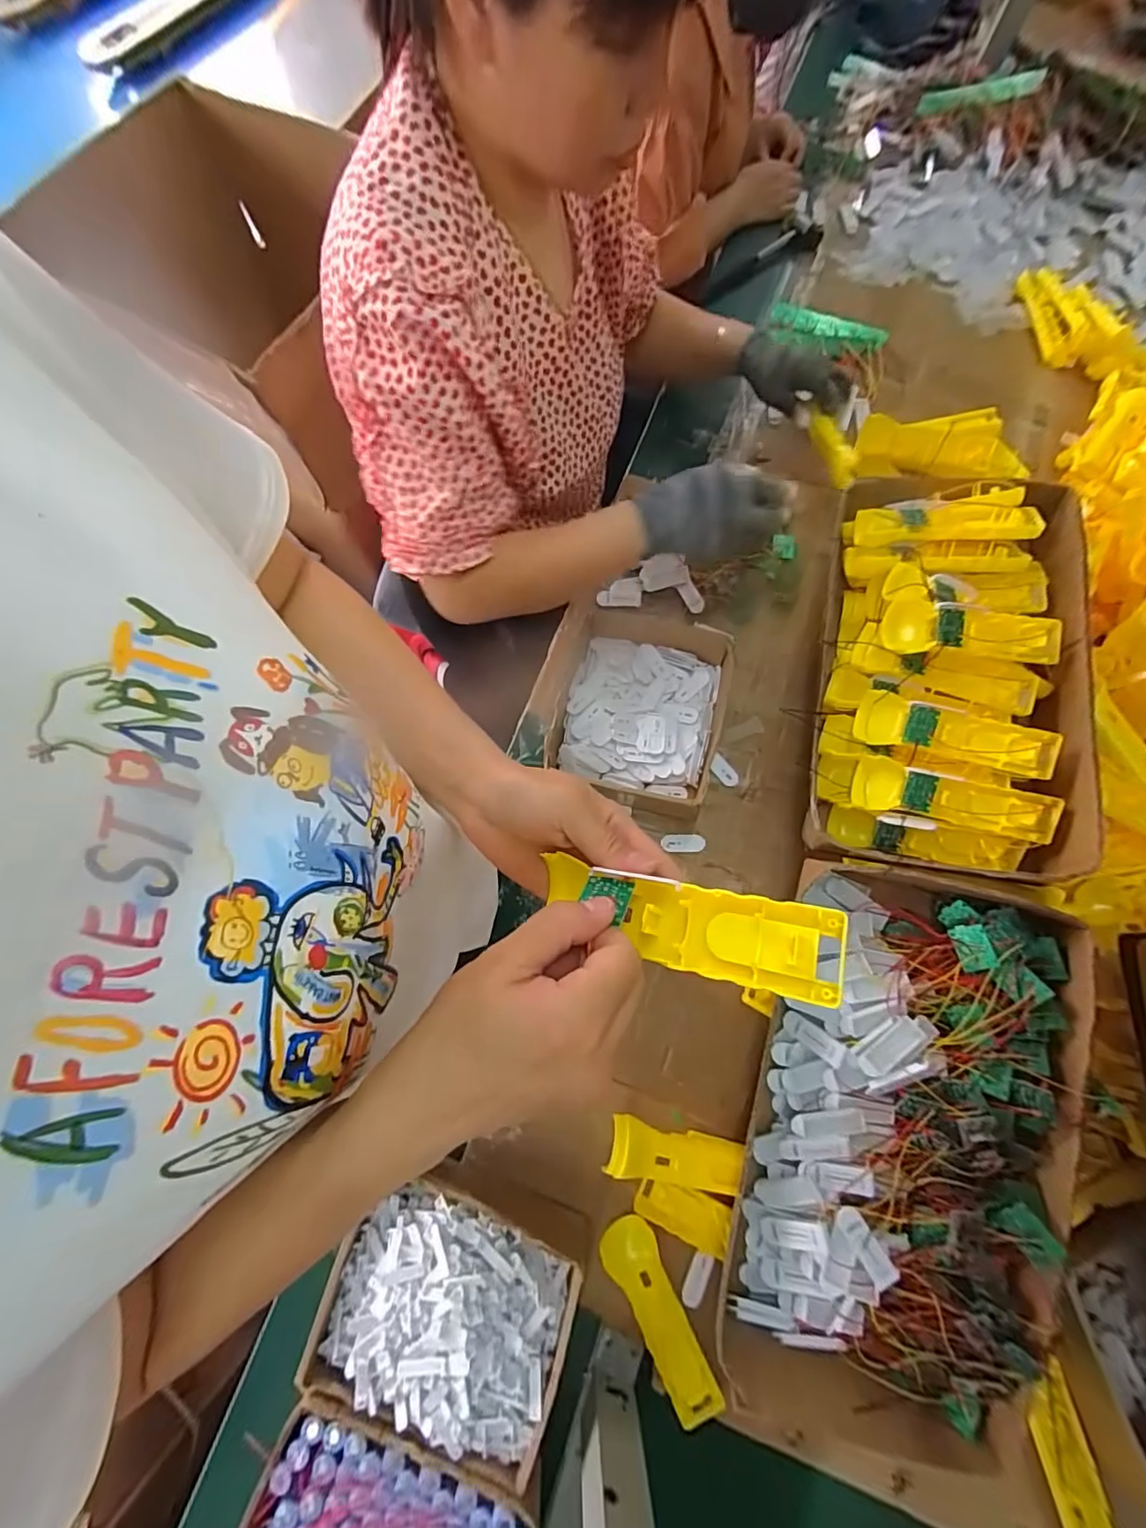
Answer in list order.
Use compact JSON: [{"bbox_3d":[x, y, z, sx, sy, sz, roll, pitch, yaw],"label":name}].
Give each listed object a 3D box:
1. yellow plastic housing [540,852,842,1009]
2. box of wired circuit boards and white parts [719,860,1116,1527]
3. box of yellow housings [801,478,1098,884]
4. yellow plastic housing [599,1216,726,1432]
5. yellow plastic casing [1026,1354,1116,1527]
[{"bbox_3d":[0.053,0.081,0.280,0.154,0.015,0.044,8,73,31],"label":"yellow plastic housing"},{"bbox_3d":[0.280,0.319,0.453,0.235,0.070,0.440,9,81,19],"label":"box of wired circuit boards and white parts"},{"bbox_3d":[0.378,-0.098,0.549,0.223,0.115,0.409,13,75,3],"label":"box of yellow housings"},{"bbox_3d":[0.081,0.511,0.497,0.045,0.023,0.164,-27,76,-7],"label":"yellow plastic housing"},{"bbox_3d":[0.436,0.627,0.466,0.043,0.026,0.164,-10,75,-3],"label":"yellow plastic casing"}]

